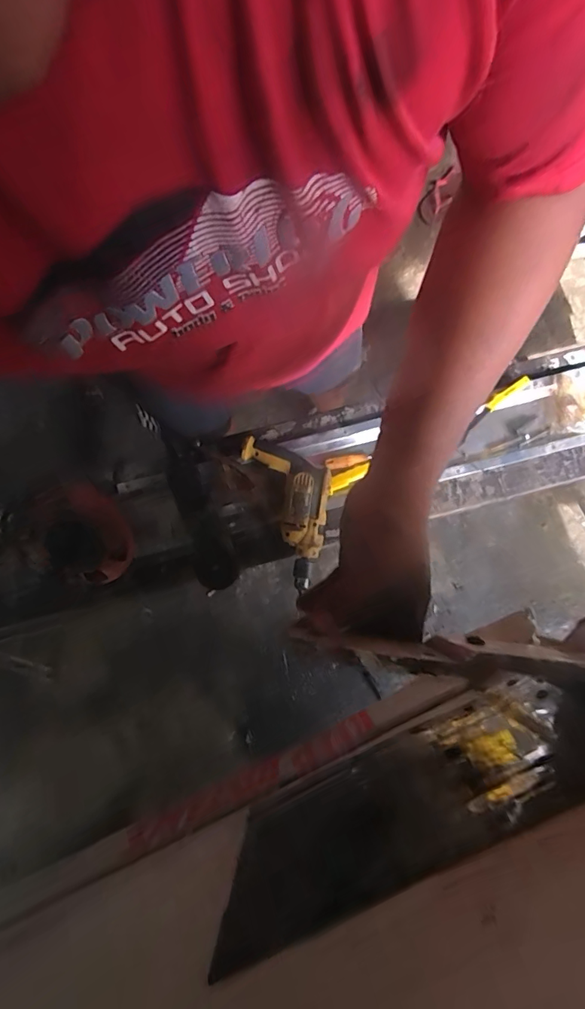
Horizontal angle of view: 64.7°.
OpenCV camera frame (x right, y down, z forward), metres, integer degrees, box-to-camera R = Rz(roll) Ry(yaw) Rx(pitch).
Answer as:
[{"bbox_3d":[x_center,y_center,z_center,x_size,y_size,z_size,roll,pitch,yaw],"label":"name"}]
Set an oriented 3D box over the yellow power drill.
[{"bbox_3d":[0.014,-0.006,0.875,0.137,0.055,0.300,-23,79,-3],"label":"yellow power drill"}]

